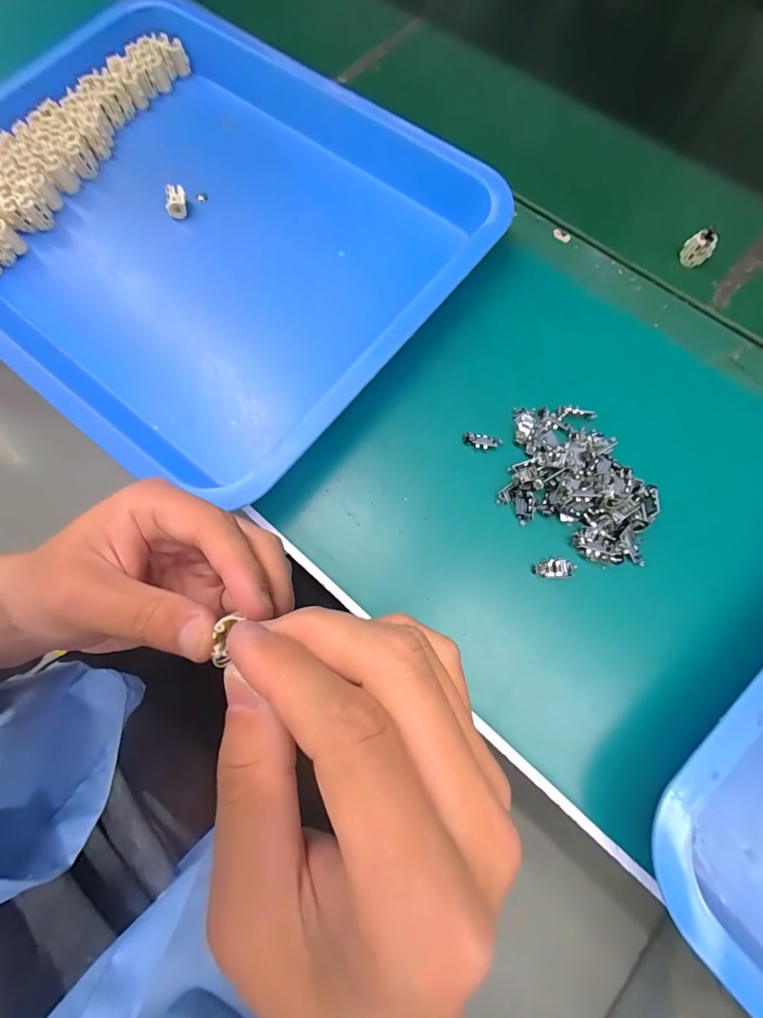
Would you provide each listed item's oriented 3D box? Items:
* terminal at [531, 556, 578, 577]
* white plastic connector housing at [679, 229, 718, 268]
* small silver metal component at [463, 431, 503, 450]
[{"bbox_3d":[0.112,0.038,0.259,0.028,0.005,0.012,-3,74,0],"label":"terminal"},{"bbox_3d":[0.252,-0.207,0.319,0.022,0.026,0.008,35,77,10],"label":"white plastic connector housing"},{"bbox_3d":[0.072,-0.048,0.285,0.027,0.006,0.009,9,74,3],"label":"small silver metal component"}]

